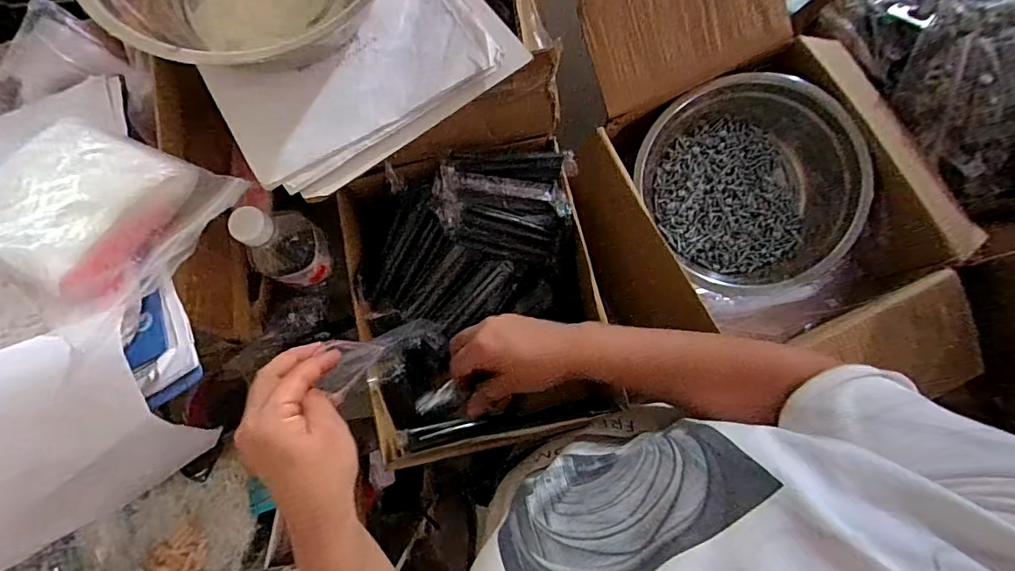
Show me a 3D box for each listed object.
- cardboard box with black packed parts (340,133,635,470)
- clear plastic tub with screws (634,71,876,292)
[{"bbox_3d":[-0.031,0.027,0.559,0.246,0.157,0.298,-9,80,-2],"label":"cardboard box with black packed parts"},{"bbox_3d":[0.294,-0.123,0.590,0.230,0.068,0.240,0,79,0],"label":"clear plastic tub with screws"}]

